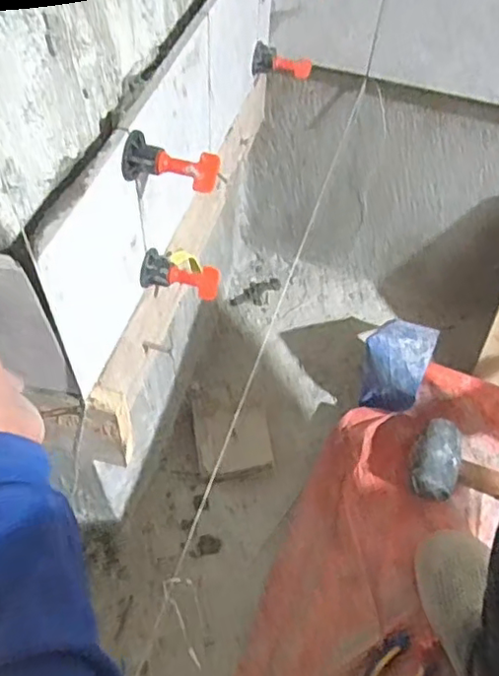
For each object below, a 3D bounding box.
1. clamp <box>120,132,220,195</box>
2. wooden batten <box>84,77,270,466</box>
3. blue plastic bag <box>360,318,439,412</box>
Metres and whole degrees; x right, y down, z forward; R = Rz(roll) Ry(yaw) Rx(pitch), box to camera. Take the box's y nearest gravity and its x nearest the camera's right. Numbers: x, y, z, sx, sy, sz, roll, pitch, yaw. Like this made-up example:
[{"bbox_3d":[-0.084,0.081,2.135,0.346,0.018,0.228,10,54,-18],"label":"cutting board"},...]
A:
[{"bbox_3d":[-0.049,-0.114,0.404,0.060,0.024,0.027,8,56,3],"label":"clamp"},{"bbox_3d":[-0.041,-0.109,0.618,0.027,0.107,0.496,15,56,7],"label":"wooden batten"},{"bbox_3d":[0.202,0.029,0.854,0.082,0.074,0.134,25,58,13],"label":"blue plastic bag"}]

